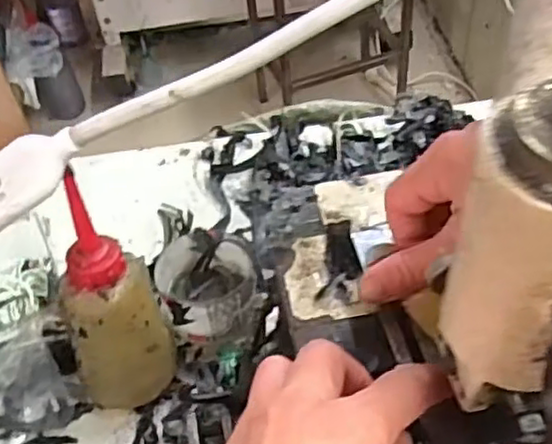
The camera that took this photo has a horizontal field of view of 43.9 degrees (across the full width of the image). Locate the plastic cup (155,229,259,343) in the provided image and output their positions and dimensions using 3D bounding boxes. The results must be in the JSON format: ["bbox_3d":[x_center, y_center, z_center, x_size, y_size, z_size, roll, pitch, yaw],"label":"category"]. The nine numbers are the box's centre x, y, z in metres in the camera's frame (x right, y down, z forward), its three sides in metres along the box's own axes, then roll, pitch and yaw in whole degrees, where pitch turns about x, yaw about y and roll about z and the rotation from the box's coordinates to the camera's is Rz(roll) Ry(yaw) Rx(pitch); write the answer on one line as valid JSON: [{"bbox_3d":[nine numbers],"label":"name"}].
[{"bbox_3d":[-0.047,0.048,0.485,0.068,0.043,0.084,-12,50,-4],"label":"plastic cup"}]

